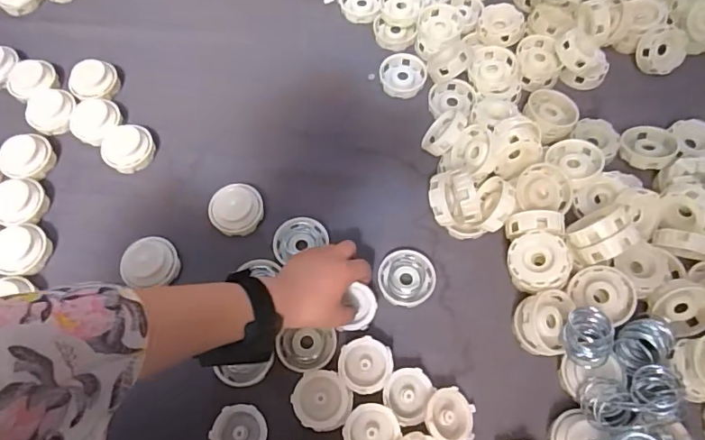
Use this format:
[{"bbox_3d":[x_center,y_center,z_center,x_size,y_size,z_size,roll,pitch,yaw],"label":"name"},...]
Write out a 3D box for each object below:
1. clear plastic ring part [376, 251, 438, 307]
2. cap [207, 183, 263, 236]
[{"bbox_3d":[0.060,0.066,0.560,0.061,0.015,0.061,-1,69,3],"label":"clear plastic ring part"},{"bbox_3d":[-0.135,-0.011,0.592,0.062,0.031,0.057,-1,69,3],"label":"cap"}]

